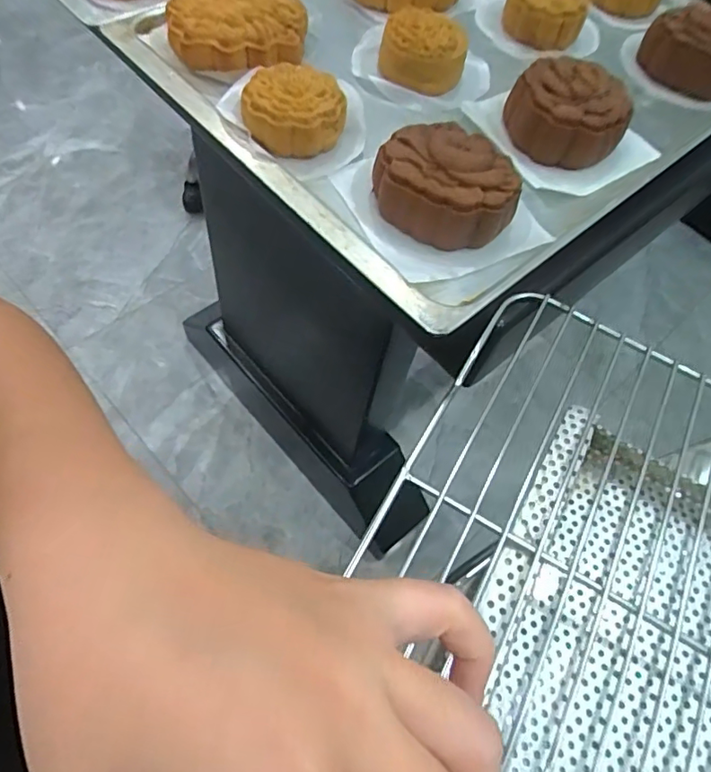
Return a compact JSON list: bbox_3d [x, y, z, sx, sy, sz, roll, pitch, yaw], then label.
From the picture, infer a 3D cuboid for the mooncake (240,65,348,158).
[{"bbox_3d":[-0.036,-0.164,0.333,0.058,0.027,0.058,-1,61,-7],"label":"mooncake"}]

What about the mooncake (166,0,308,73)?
[{"bbox_3d":[-0.079,-0.241,0.370,0.086,0.025,0.086,-5,62,-10],"label":"mooncake"}]

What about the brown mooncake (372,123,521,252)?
[{"bbox_3d":[0.050,-0.111,0.308,0.076,0.032,0.058,29,62,9],"label":"brown mooncake"}]

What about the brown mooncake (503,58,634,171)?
[{"bbox_3d":[0.135,-0.173,0.352,0.063,0.038,0.063,3,61,-5],"label":"brown mooncake"}]

